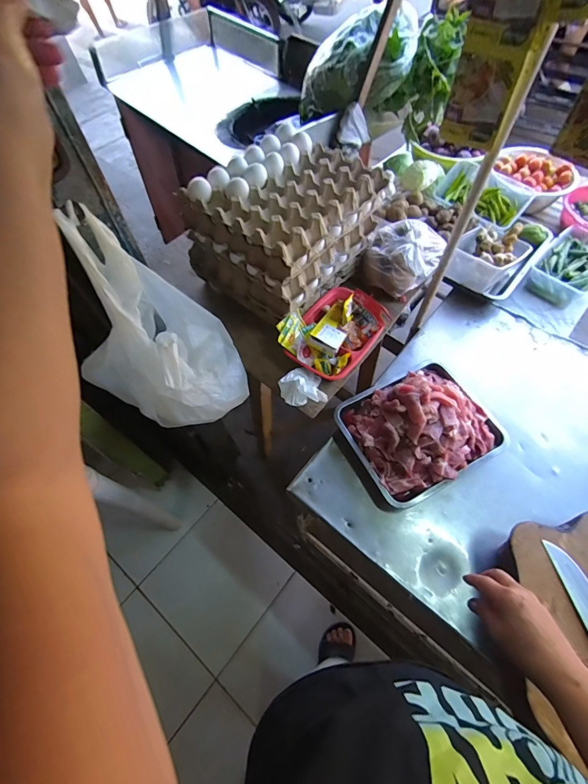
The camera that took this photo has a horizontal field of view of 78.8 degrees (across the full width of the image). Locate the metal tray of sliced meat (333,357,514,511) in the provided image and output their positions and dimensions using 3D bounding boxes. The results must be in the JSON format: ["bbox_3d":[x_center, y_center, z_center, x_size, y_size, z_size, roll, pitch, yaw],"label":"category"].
[{"bbox_3d":[0.274,0.063,0.760,0.309,0.129,0.256,-26,65,-12],"label":"metal tray of sliced meat"}]

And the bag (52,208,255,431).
[{"bbox_3d":[-0.218,-0.088,0.608,0.236,0.349,0.182,8,63,5],"label":"bag"}]

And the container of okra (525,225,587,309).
[{"bbox_3d":[0.775,-0.350,1.007,0.256,0.065,0.159,-37,68,-17],"label":"container of okra"}]

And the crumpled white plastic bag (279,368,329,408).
[{"bbox_3d":[0.015,-0.010,0.675,0.082,0.032,0.070,-10,62,-4],"label":"crumpled white plastic bag"}]

